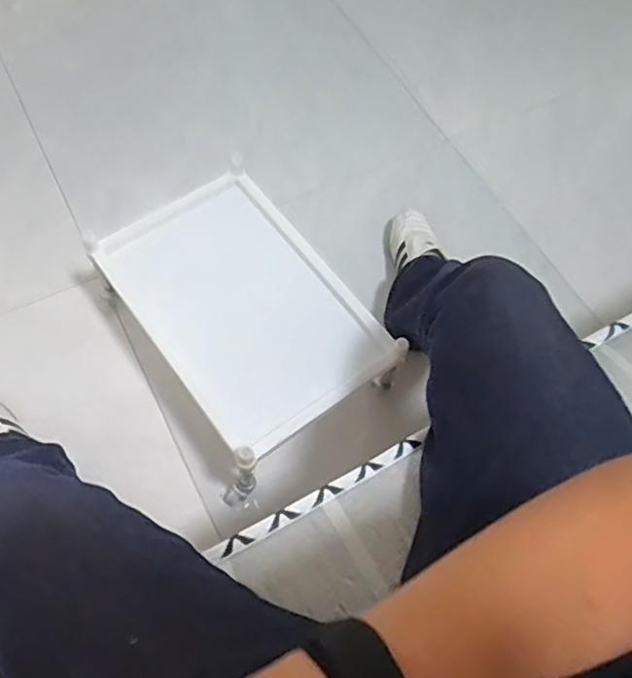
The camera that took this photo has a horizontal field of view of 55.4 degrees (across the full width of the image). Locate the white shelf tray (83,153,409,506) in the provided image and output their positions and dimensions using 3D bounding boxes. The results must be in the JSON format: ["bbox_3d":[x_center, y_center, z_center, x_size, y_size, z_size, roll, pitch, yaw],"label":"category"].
[{"bbox_3d":[-0.117,-0.031,0.971,0.300,0.143,0.433,-32,70,-17],"label":"white shelf tray"}]

